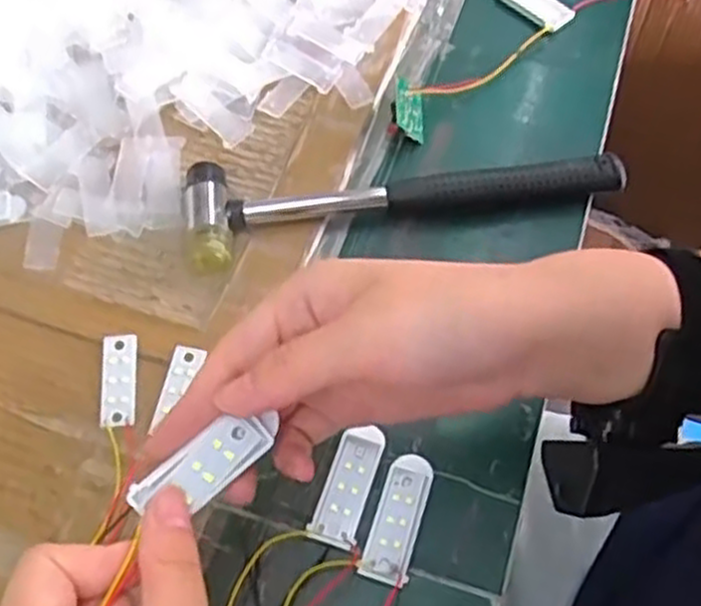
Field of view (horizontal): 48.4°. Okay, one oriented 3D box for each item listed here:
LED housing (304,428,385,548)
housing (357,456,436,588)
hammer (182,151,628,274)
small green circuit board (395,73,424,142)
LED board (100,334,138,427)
[{"bbox_3d":[-0.001,0.083,0.358,0.021,0.004,0.055,16,63,10],"label":"LED housing"},{"bbox_3d":[0.022,0.095,0.349,0.021,0.005,0.057,15,63,10],"label":"housing"},{"bbox_3d":[0.028,-0.065,0.432,0.239,0.023,0.057,-12,61,-5],"label":"hammer"},{"bbox_3d":[0.034,-0.112,0.459,0.022,0.009,0.035,14,75,-29],"label":"small green circuit board"},{"bbox_3d":[-0.114,0.037,0.383,0.017,0.005,0.047,-5,61,-1],"label":"LED board"}]

